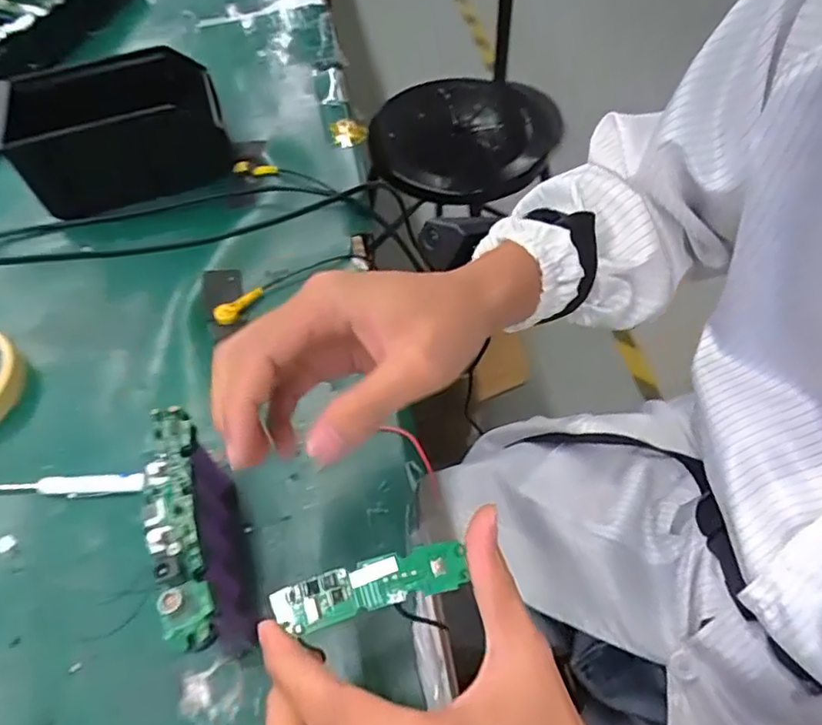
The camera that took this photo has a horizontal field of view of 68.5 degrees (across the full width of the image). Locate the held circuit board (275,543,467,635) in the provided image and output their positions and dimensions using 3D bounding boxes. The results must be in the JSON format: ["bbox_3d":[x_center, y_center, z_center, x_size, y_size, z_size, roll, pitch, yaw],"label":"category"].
[{"bbox_3d":[-0.016,0.090,0.244,0.078,0.005,0.020,-14,60,-5],"label":"held circuit board"}]

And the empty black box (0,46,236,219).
[{"bbox_3d":[-0.249,-0.204,0.519,0.166,0.076,0.103,-17,57,-7],"label":"empty black box"}]

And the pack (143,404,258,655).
[{"bbox_3d":[-0.110,0.092,0.317,0.025,0.094,0.116,-16,57,-7],"label":"pack"}]

